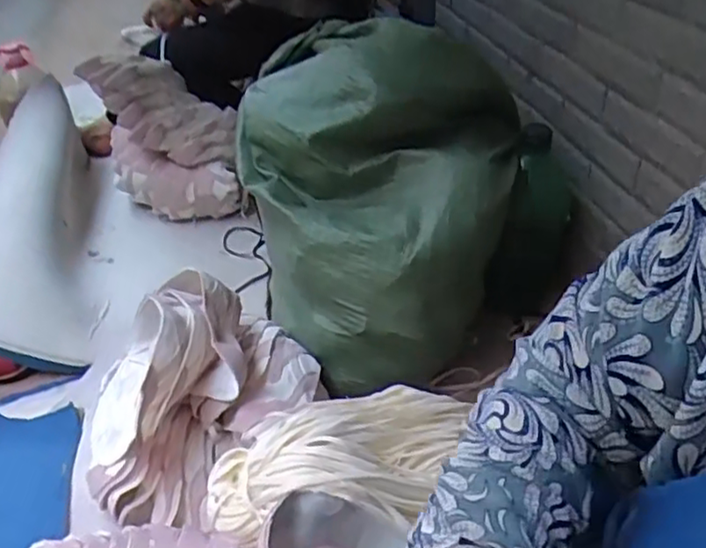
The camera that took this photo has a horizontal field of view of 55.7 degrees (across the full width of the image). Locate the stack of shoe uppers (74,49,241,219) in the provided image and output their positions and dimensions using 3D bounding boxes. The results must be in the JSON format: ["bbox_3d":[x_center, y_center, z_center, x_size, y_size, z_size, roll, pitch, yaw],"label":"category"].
[{"bbox_3d":[-0.437,-0.311,1.589,0.325,0.353,0.218,-10,36,-14],"label":"stack of shoe uppers"}]

